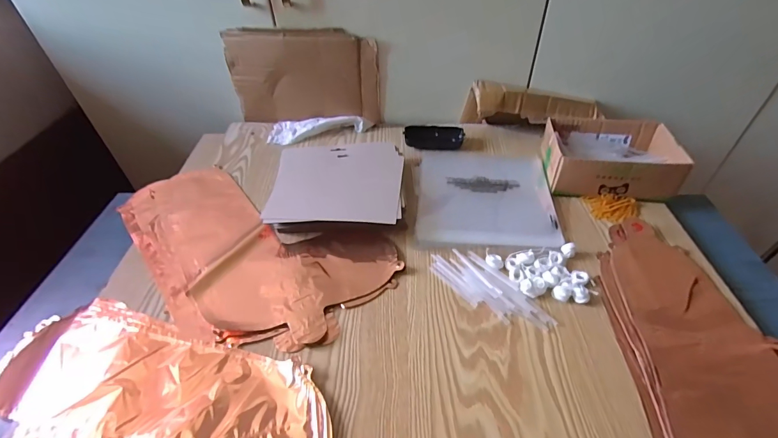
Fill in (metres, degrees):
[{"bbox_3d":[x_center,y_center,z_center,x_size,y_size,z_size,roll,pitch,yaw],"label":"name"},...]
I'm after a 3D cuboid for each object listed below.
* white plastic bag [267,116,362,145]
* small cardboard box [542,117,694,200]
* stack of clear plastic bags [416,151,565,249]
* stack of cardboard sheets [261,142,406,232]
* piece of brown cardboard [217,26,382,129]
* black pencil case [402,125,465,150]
[{"bbox_3d":[-0.141,-0.179,0.743,0.181,0.028,0.063,-2,44,0],"label":"white plastic bag"},{"bbox_3d":[0.351,-0.105,0.618,0.182,0.065,0.155,4,44,7],"label":"small cardboard box"},{"bbox_3d":[0.151,-0.042,0.605,0.202,0.008,0.228,2,44,4],"label":"stack of clear plastic bags"},{"bbox_3d":[-0.079,-0.052,0.602,0.201,0.038,0.198,1,44,3],"label":"stack of cardboard sheets"},{"bbox_3d":[-0.158,-0.262,0.719,0.274,0.176,0.020,2,44,5],"label":"piece of brown cardboard"},{"bbox_3d":[0.085,-0.154,0.713,0.109,0.025,0.053,2,44,5],"label":"black pencil case"}]

